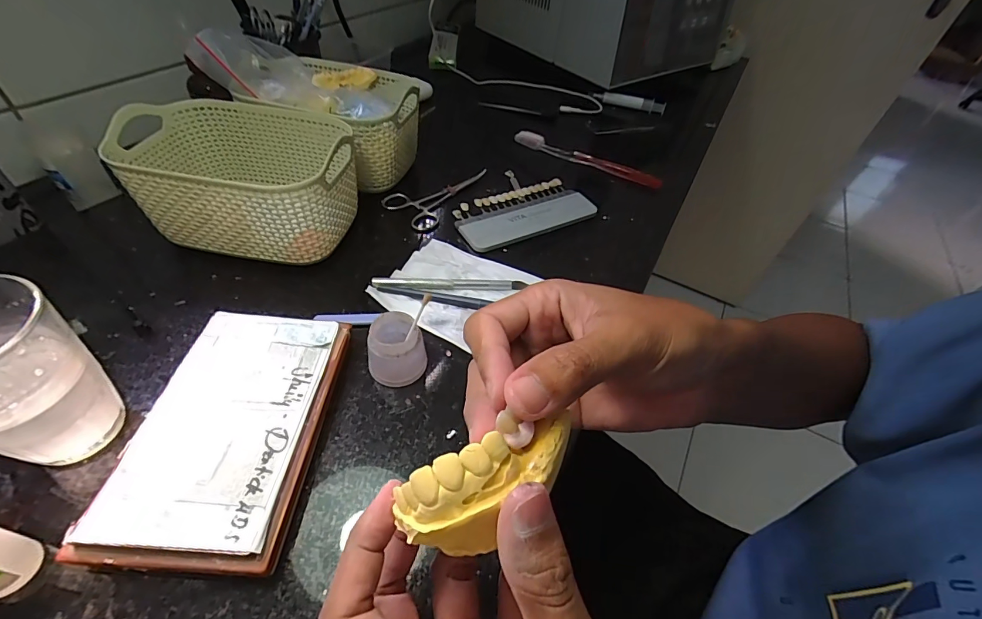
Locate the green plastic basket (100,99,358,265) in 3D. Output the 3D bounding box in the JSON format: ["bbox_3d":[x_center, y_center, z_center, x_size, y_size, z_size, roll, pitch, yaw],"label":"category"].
[{"bbox_3d":[-0.208,-0.109,0.361,0.178,0.084,0.122,10,48,3],"label":"green plastic basket"}]

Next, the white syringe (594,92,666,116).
[{"bbox_3d":[0.230,-0.346,0.693,0.116,0.021,0.017,20,49,12],"label":"white syringe"}]

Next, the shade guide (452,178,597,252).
[{"bbox_3d":[0.035,-0.100,0.426,0.145,0.007,0.067,-21,53,-22],"label":"shade guide"}]

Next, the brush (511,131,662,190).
[{"bbox_3d":[0.116,-0.186,0.516,0.190,0.019,0.018,25,50,16],"label":"brush"}]

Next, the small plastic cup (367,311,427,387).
[{"bbox_3d":[-0.064,0.026,0.283,0.037,0.040,0.036,3,48,-3],"label":"small plastic cup"}]

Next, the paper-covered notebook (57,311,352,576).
[{"bbox_3d":[-0.149,0.068,0.248,0.092,0.023,0.149,4,48,-2],"label":"paper-covered notebook"}]

